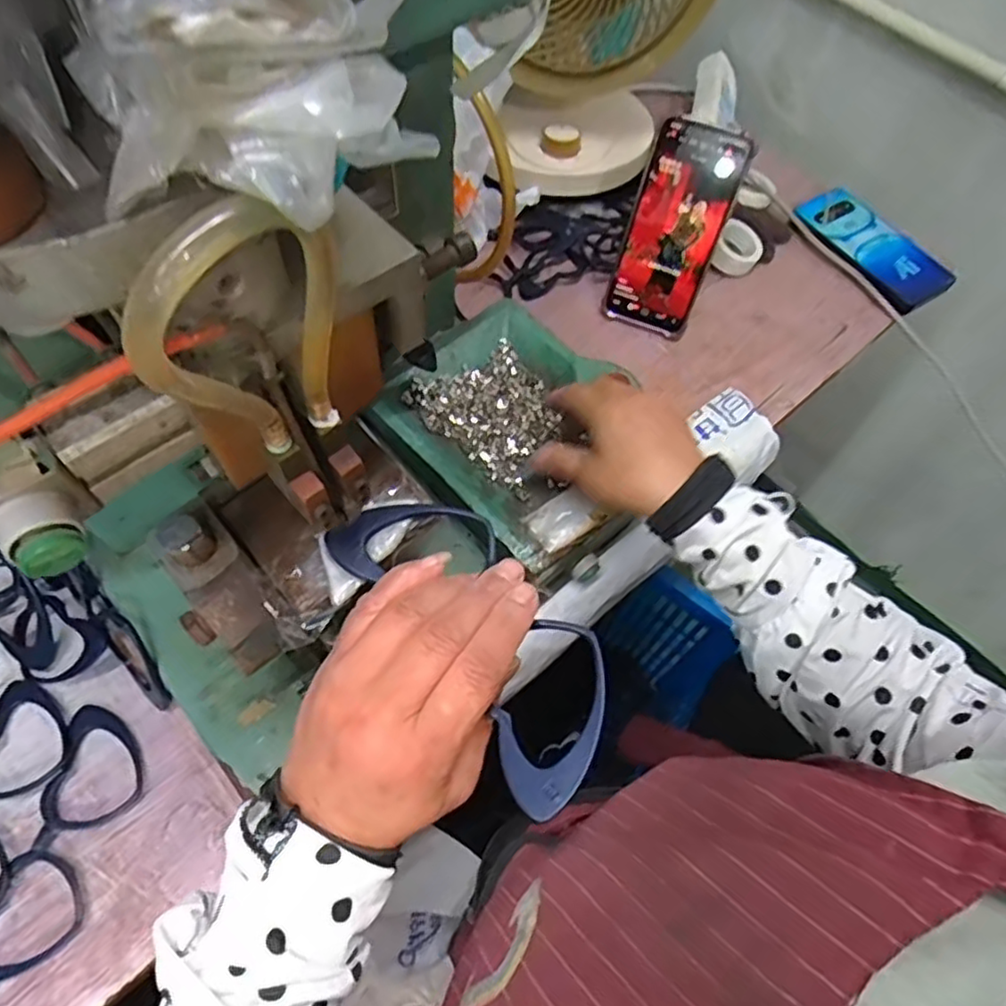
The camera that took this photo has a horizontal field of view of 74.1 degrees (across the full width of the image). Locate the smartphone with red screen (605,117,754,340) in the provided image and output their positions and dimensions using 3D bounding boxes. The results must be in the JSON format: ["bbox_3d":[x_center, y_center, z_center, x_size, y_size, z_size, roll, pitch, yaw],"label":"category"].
[{"bbox_3d":[0.144,-0.229,0.566,0.076,0.164,0.014,19,36,6],"label":"smartphone with red screen"}]

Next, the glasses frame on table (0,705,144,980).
[{"bbox_3d":[-0.262,0.201,0.393,0.061,0.009,0.147,16,63,5],"label":"glasses frame on table"}]

